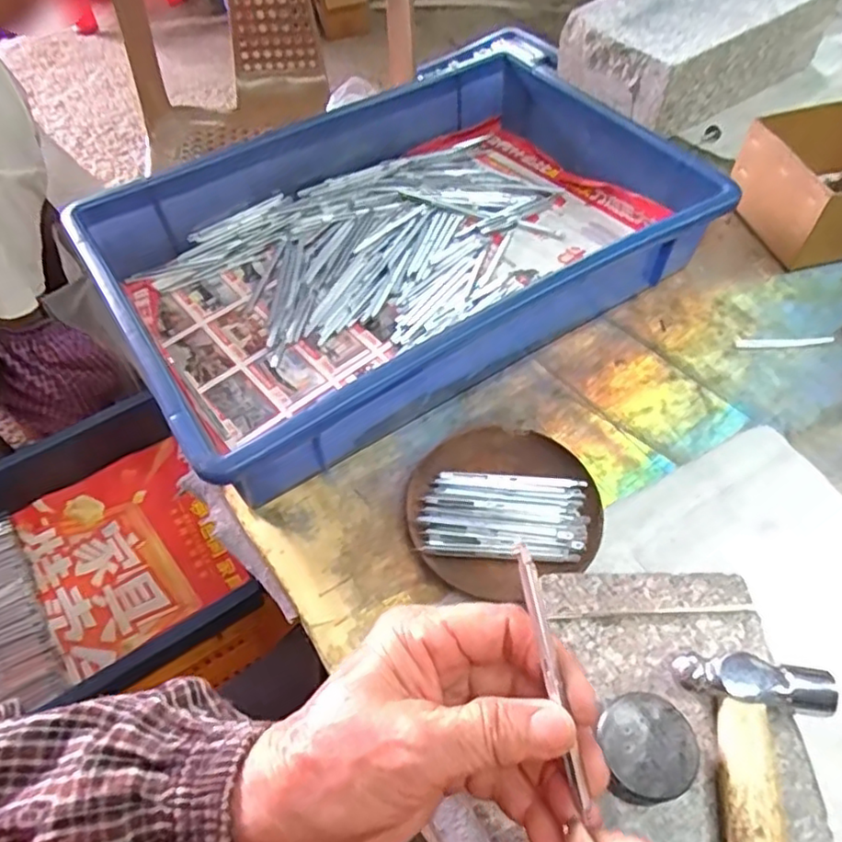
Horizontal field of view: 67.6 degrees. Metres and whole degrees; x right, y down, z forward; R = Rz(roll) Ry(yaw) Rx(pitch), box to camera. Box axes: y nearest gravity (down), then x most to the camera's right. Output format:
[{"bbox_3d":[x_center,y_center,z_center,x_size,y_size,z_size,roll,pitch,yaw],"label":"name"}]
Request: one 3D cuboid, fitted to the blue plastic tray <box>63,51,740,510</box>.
[{"bbox_3d":[-0.011,-0.139,0.495,0.426,0.081,0.279,-29,59,-16],"label":"blue plastic tray"}]

